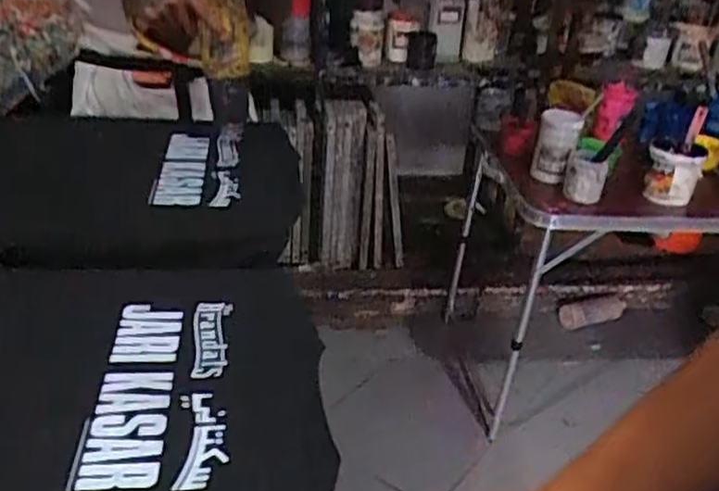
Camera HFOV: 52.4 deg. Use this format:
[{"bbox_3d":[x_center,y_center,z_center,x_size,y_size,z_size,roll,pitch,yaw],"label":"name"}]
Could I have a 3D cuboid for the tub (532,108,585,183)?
[{"bbox_3d":[0.462,-0.235,1.724,0.094,0.170,0.101,16,31,15],"label":"tub"}]

